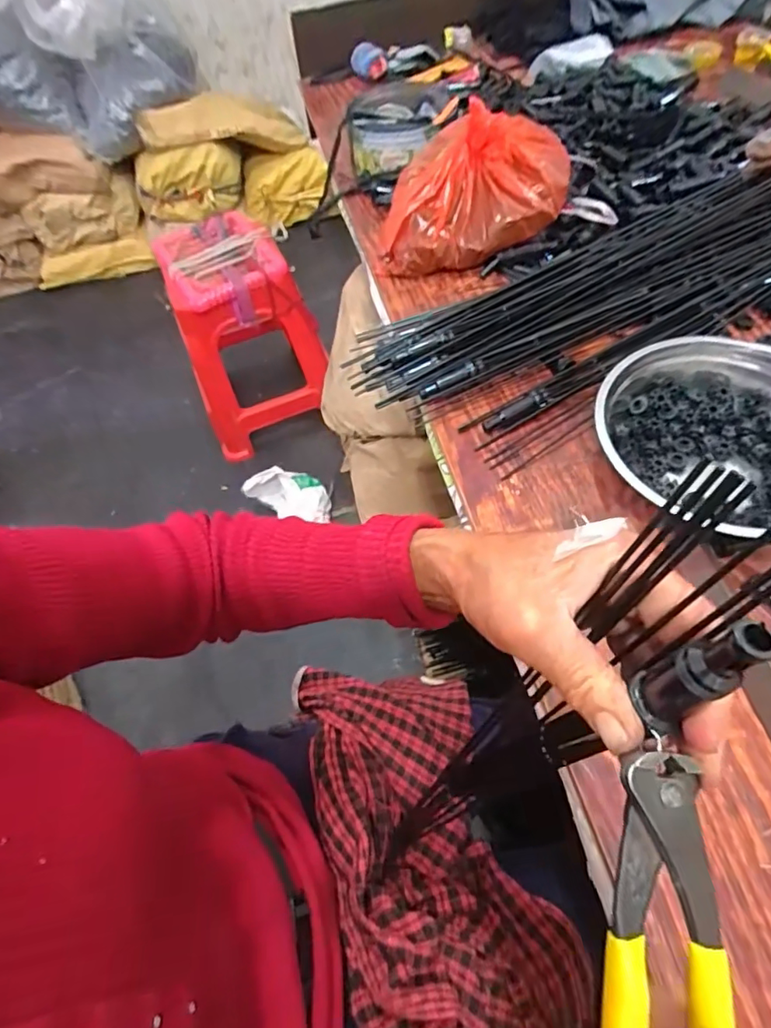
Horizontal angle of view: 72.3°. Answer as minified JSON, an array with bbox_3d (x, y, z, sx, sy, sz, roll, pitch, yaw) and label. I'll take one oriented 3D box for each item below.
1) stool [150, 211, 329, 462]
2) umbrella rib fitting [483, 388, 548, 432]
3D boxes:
[{"bbox_3d":[-0.390,-0.469,1.464,0.349,0.472,0.338,-29,59,-11],"label":"stool"},{"bbox_3d":[0.143,-0.111,0.570,0.078,0.018,0.022,-31,60,-12],"label":"umbrella rib fitting"}]

